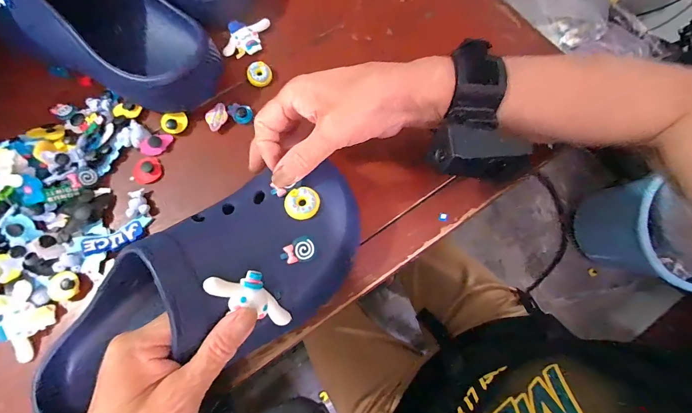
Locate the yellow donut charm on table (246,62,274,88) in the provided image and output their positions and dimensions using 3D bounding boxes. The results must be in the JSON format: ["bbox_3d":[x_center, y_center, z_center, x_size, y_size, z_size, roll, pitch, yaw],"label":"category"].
[{"bbox_3d":[-0.086,-0.131,0.329,0.024,0.008,0.023,-1,74,2],"label":"yellow donut charm on table"}]

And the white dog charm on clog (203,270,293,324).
[{"bbox_3d":[-0.059,0.058,0.216,0.064,0.008,0.025,41,75,-32],"label":"white dog charm on clog"}]

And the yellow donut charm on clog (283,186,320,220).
[{"bbox_3d":[-0.031,-0.002,0.237,0.025,0.006,0.022,-14,87,-16],"label":"yellow donut charm on clog"}]

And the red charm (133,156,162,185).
[{"bbox_3d":[-0.187,-0.034,0.311,0.026,0.007,0.024,-1,74,2],"label":"red charm"}]

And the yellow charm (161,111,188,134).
[{"bbox_3d":[-0.165,-0.080,0.318,0.023,0.006,0.022,-1,74,2],"label":"yellow charm"}]

